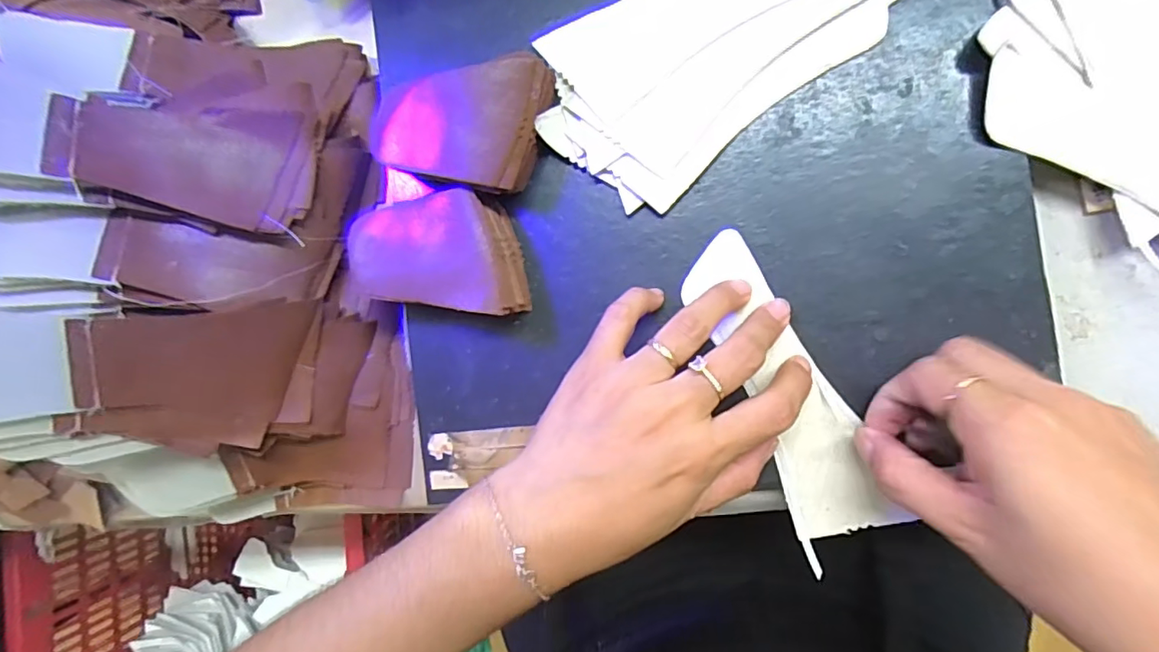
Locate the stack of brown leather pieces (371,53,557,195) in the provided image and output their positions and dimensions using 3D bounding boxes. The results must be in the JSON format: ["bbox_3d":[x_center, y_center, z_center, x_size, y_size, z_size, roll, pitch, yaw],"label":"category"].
[{"bbox_3d":[-0.059,-0.101,0.275,0.078,0.030,0.062,12,92,9],"label":"stack of brown leather pieces"}]

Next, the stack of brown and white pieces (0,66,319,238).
[{"bbox_3d":[-0.207,-0.082,0.253,0.152,0.024,0.064,3,89,-29],"label":"stack of brown and white pieces"}]

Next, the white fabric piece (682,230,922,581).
[{"bbox_3d":[0.098,0.030,0.259,0.047,0.012,0.156,-24,85,6],"label":"white fabric piece"}]

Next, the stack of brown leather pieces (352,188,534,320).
[{"bbox_3d":[-0.073,-0.034,0.281,0.085,0.025,0.060,-5,90,10],"label":"stack of brown leather pieces"}]

